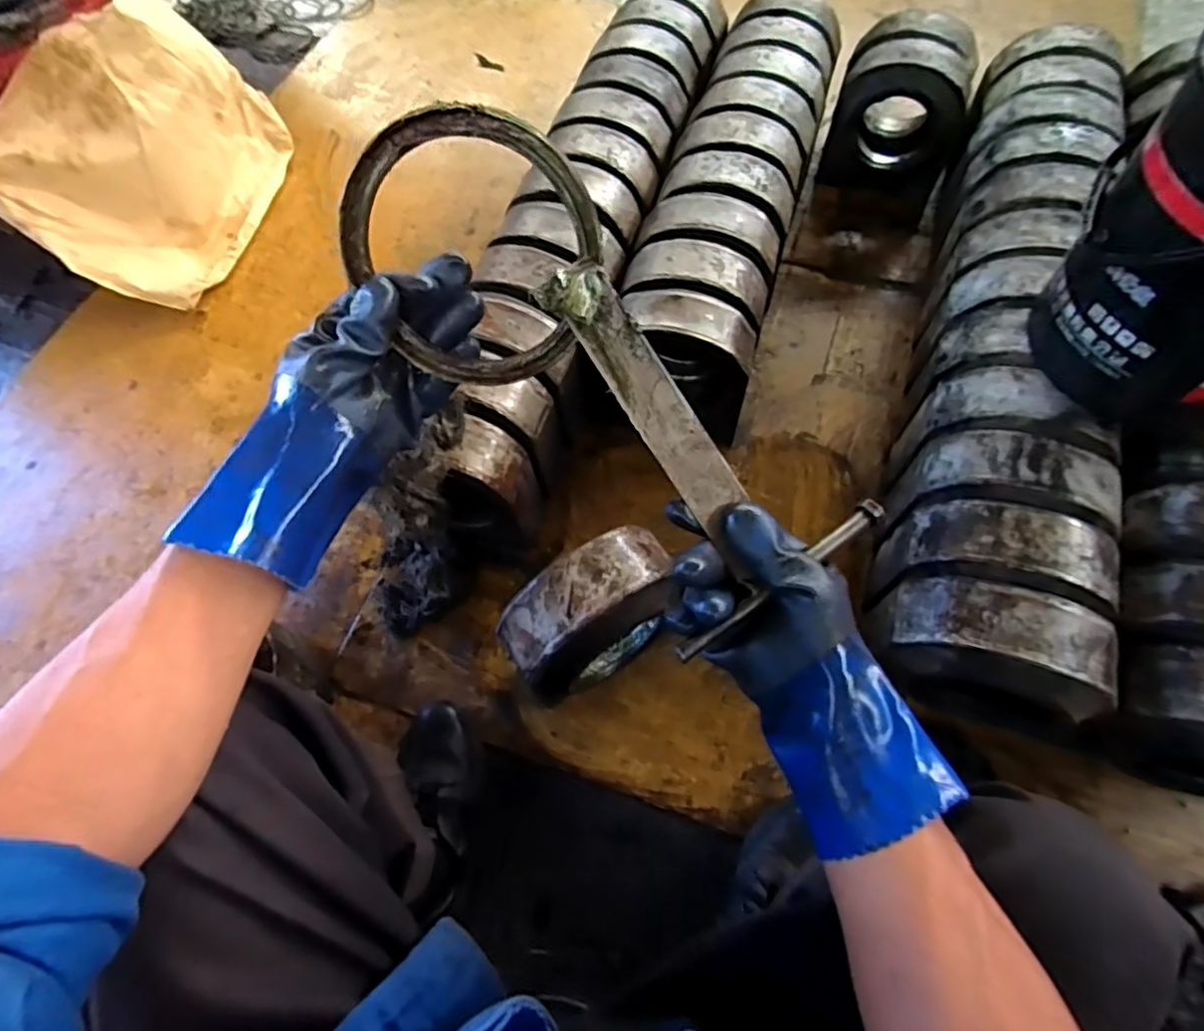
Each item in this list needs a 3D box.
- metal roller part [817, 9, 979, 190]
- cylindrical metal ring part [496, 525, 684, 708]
[{"bbox_3d":[0.573,-0.792,1.163,0.222,0.210,0.231,18,66,13],"label":"metal roller part"},{"bbox_3d":[-0.008,0.128,0.731,0.207,0.186,0.116,-28,66,-10],"label":"cylindrical metal ring part"}]

